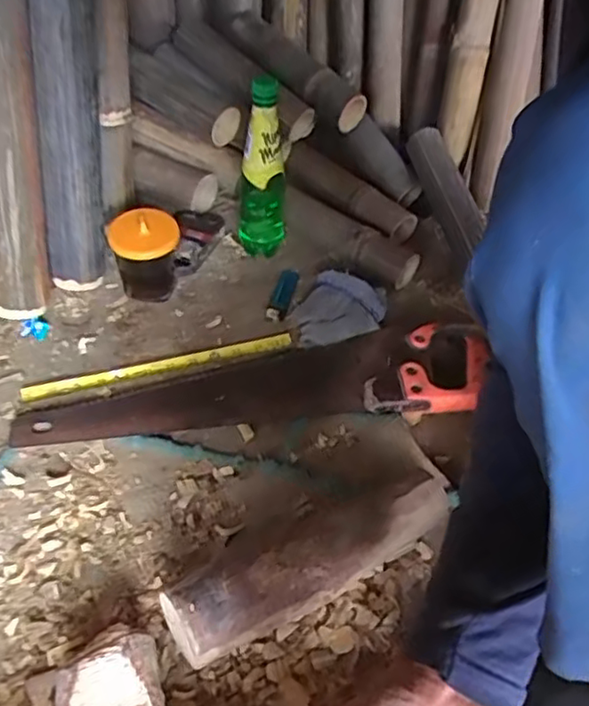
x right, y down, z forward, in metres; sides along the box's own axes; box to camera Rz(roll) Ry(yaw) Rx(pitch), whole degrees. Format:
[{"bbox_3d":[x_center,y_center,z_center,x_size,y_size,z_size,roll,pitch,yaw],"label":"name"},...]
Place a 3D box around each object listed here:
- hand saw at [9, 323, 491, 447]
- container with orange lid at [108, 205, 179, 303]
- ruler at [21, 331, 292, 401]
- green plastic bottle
[{"bbox_3d":[-0.036,0.030,0.705,0.491,0.022,0.126,-4,48,-7],"label":"hand saw"},{"bbox_3d":[-0.171,-0.110,0.766,0.074,0.115,0.078,2,48,-2],"label":"container with orange lid"},{"bbox_3d":[-0.148,0.014,0.726,0.295,0.005,0.024,-12,59,-13],"label":"ruler"},{"bbox_3d":[-0.041,-0.218,0.770,0.058,0.222,0.055,2,48,-2],"label":"green plastic bottle"}]

